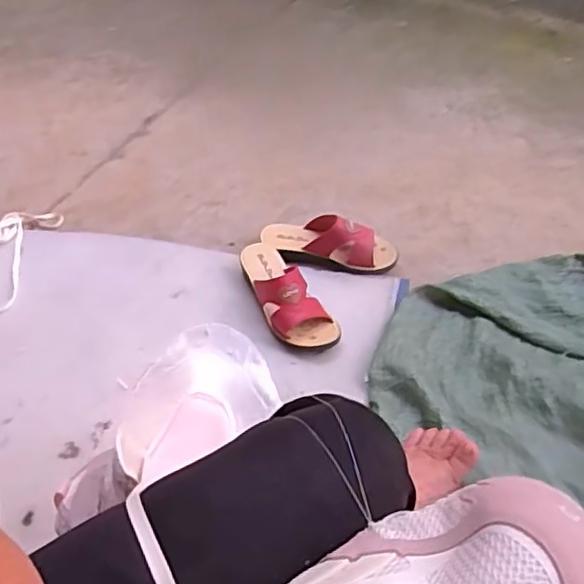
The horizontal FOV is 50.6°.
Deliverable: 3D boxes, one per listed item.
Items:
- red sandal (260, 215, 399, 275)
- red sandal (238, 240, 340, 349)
[{"bbox_3d":[0.061,-0.083,1.041,0.227,0.071,0.082,4,51,7],"label":"red sandal"},{"bbox_3d":[-0.017,-0.003,0.954,0.085,0.076,0.227,-26,54,-18],"label":"red sandal"}]

